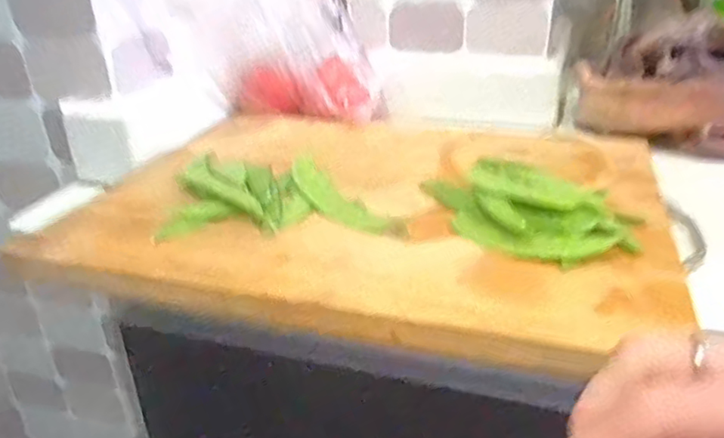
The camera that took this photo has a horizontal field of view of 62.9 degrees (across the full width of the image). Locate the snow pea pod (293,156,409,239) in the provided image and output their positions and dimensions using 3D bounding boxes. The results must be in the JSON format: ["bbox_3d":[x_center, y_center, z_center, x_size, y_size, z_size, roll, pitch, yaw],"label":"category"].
[{"bbox_3d":[-0.014,-0.014,0.372,0.028,0.015,0.109,-23,33,-34],"label":"snow pea pod"}]

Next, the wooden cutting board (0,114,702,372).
[{"bbox_3d":[0.010,-0.025,0.398,0.355,0.028,0.285,6,29,16],"label":"wooden cutting board"}]

